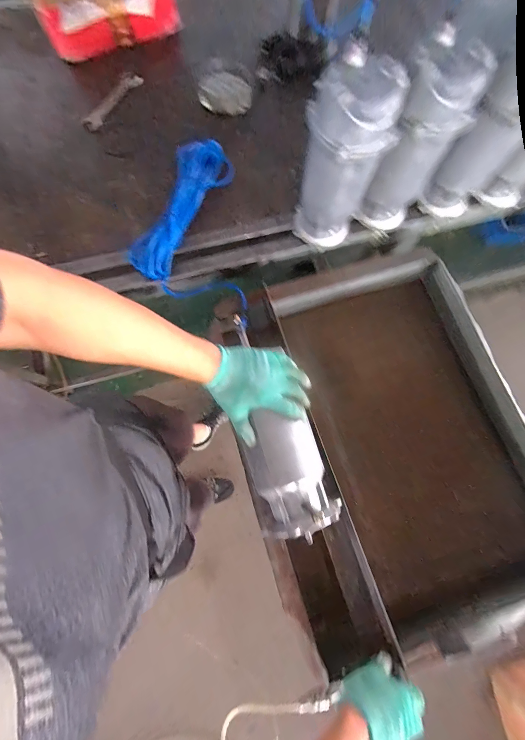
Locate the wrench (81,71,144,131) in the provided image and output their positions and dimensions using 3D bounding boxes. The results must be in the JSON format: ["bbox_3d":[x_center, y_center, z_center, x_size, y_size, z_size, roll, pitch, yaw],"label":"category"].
[{"bbox_3d":[-0.398,-0.726,0.787,0.049,0.012,0.221,29,76,6],"label":"wrench"}]

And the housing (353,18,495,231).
[{"bbox_3d":[0.288,-0.423,0.584,0.126,0.289,0.131,30,76,6],"label":"housing"}]

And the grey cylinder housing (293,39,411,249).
[{"bbox_3d":[0.143,-0.380,0.568,0.140,0.292,0.116,16,75,2],"label":"grey cylinder housing"}]

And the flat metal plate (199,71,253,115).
[{"bbox_3d":[-0.100,-0.746,0.790,0.136,0.029,0.128,0,75,-2],"label":"flat metal plate"}]

